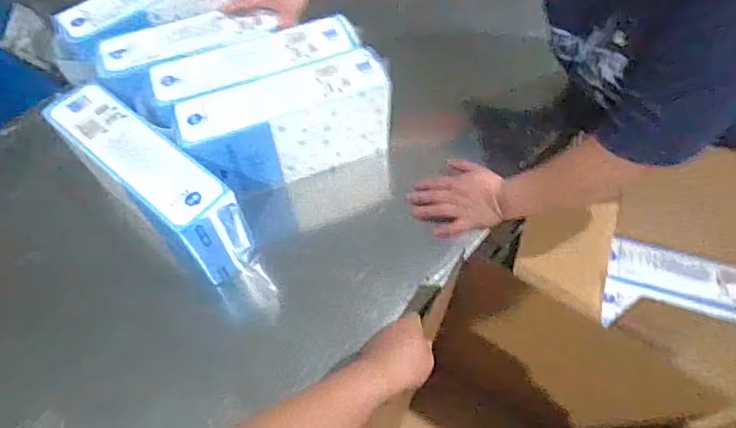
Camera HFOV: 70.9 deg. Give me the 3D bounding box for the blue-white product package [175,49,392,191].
[{"bbox_3d":[-0.116,-0.135,0.815,0.313,0.163,0.107,-21,61,-10],"label":"blue-white product package"}]

